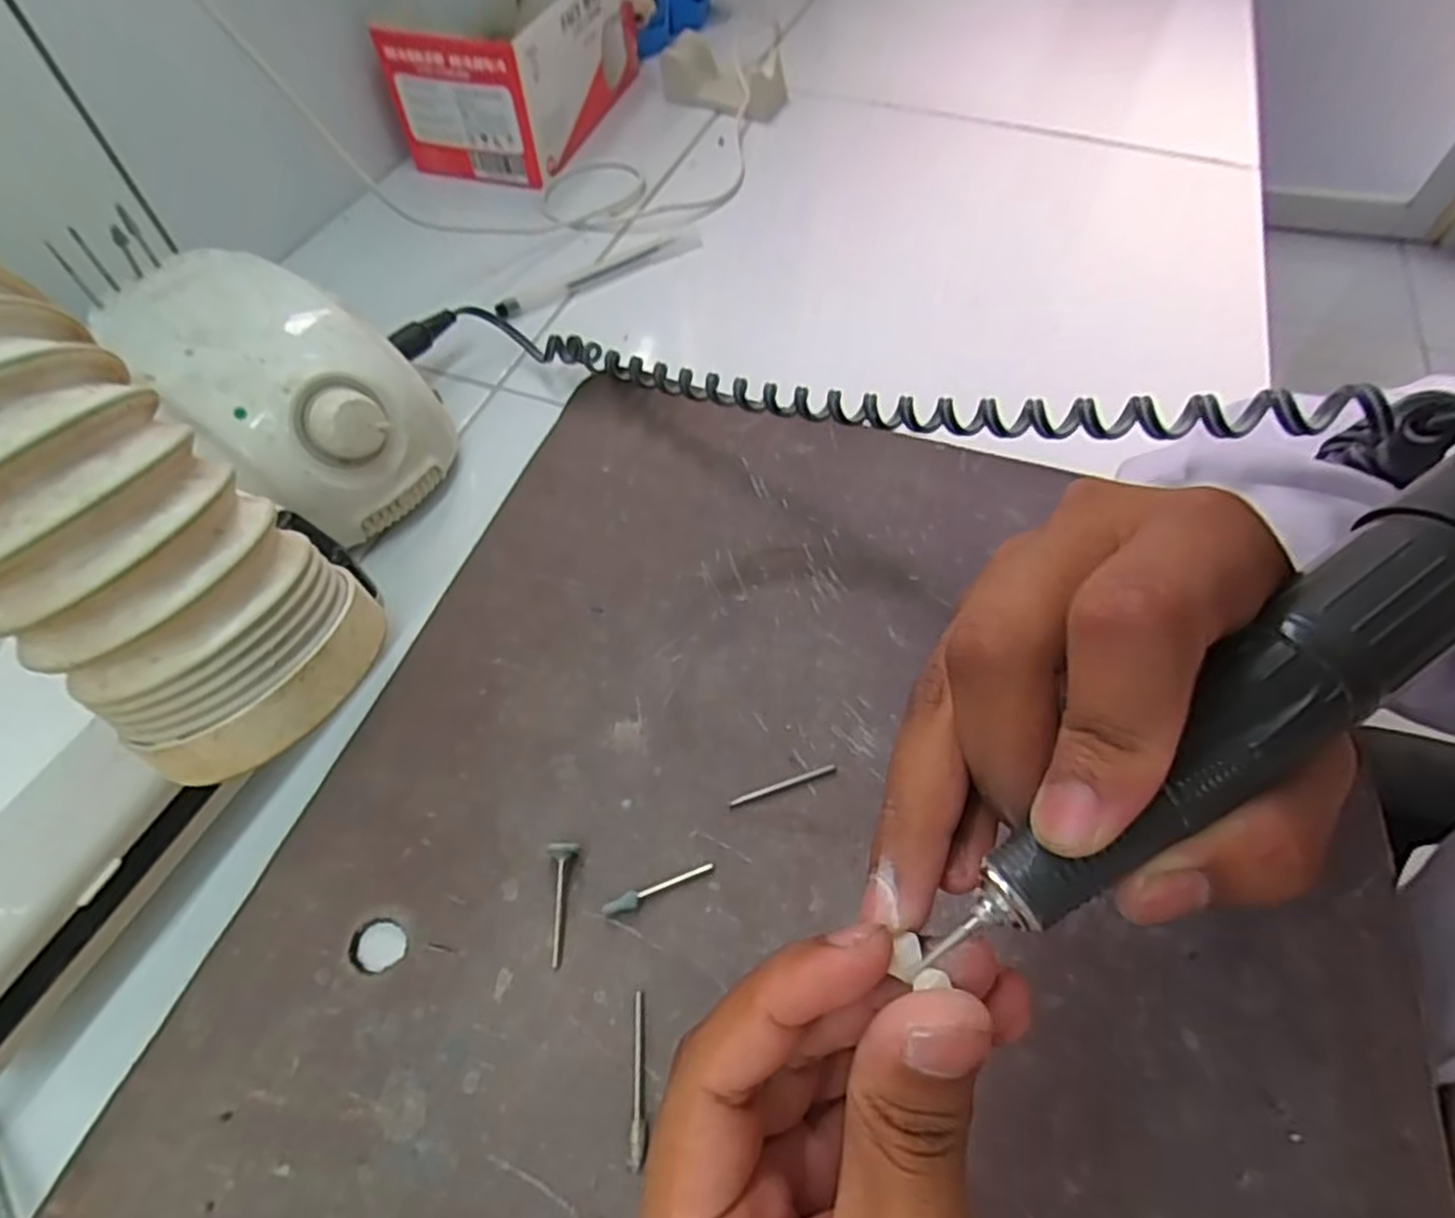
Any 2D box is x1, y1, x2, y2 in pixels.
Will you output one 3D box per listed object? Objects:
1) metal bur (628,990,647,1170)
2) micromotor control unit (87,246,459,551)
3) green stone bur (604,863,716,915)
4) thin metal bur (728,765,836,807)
[{"bbox_3d":[-0.028,0.146,0.230,0.005,0.004,0.047,-1,57,-1],"label":"metal bur"},{"bbox_3d":[-0.203,-0.099,0.342,0.133,0.081,0.099,32,62,19],"label":"micromotor control unit"},{"bbox_3d":[-0.024,0.099,0.260,0.040,0.005,0.006,-17,59,-11],"label":"green stone bur"},{"bbox_3d":[0.021,0.067,0.280,0.043,0.004,0.004,-17,59,-10],"label":"thin metal bur"}]

